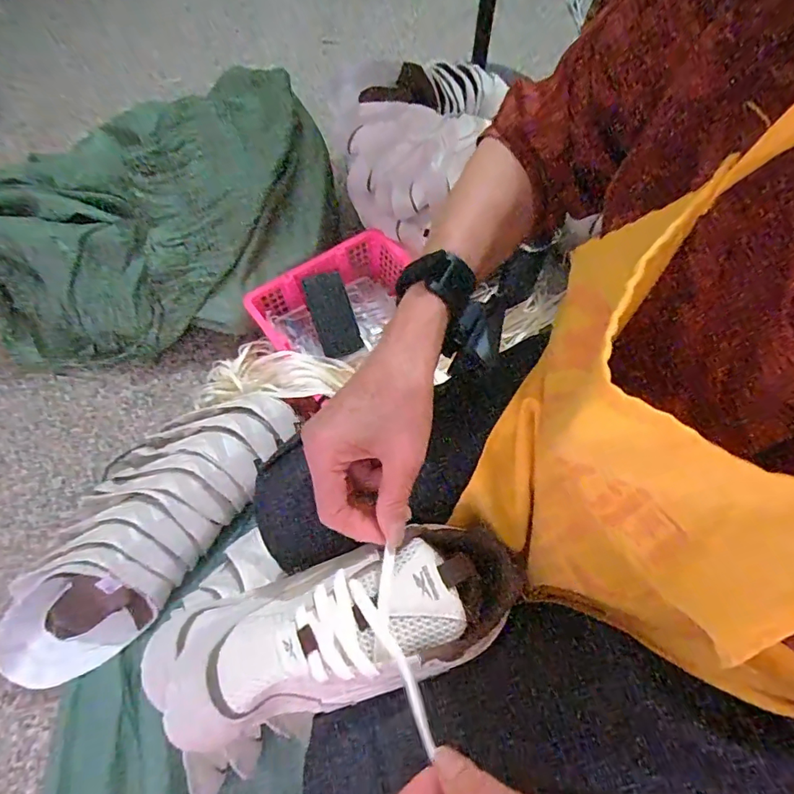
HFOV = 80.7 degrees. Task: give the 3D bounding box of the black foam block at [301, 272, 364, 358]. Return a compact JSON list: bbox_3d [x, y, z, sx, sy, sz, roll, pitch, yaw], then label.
[{"bbox_3d":[-0.126,-0.159,0.917,0.078,0.162,0.013,-23,24,-10],"label":"black foam block"}]

